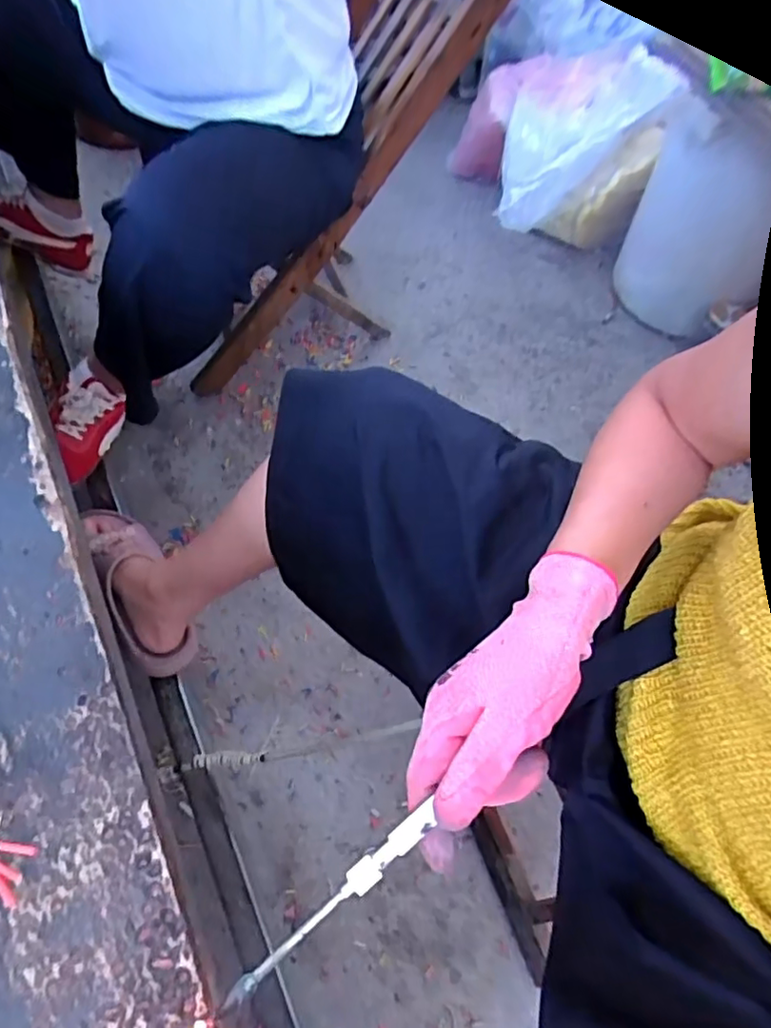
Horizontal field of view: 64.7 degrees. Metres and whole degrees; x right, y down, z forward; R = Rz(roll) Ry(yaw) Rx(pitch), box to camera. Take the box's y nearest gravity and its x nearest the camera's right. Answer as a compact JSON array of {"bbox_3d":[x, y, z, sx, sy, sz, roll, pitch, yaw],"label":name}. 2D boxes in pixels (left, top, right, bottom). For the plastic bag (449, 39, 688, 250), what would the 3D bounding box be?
[{"bbox_3d":[0.402,-0.894,1.423,0.343,0.319,0.428,-8,59,-9],"label":"plastic bag"}]

